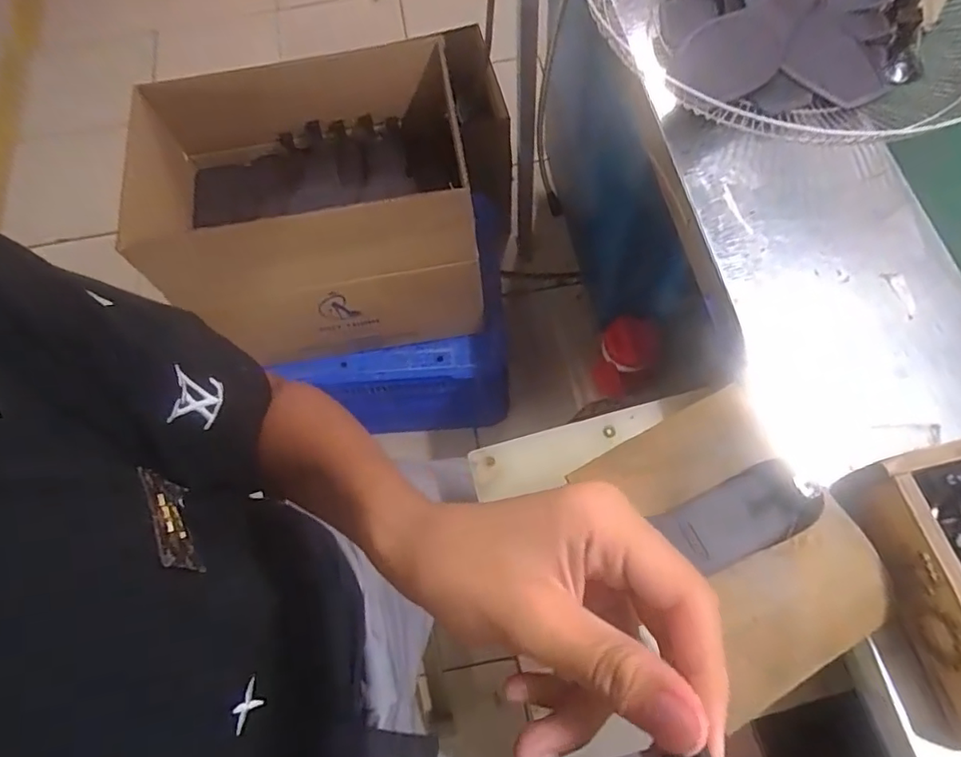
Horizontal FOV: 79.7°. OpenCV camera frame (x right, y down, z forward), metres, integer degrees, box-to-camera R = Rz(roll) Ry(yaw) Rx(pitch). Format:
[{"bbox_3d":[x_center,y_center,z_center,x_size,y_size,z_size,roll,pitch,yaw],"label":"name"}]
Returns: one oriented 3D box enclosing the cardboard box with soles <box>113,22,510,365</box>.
[{"bbox_3d":[-0.253,-0.262,0.924,0.466,0.323,0.315,-7,68,-1],"label":"cardboard box with soles"}]

